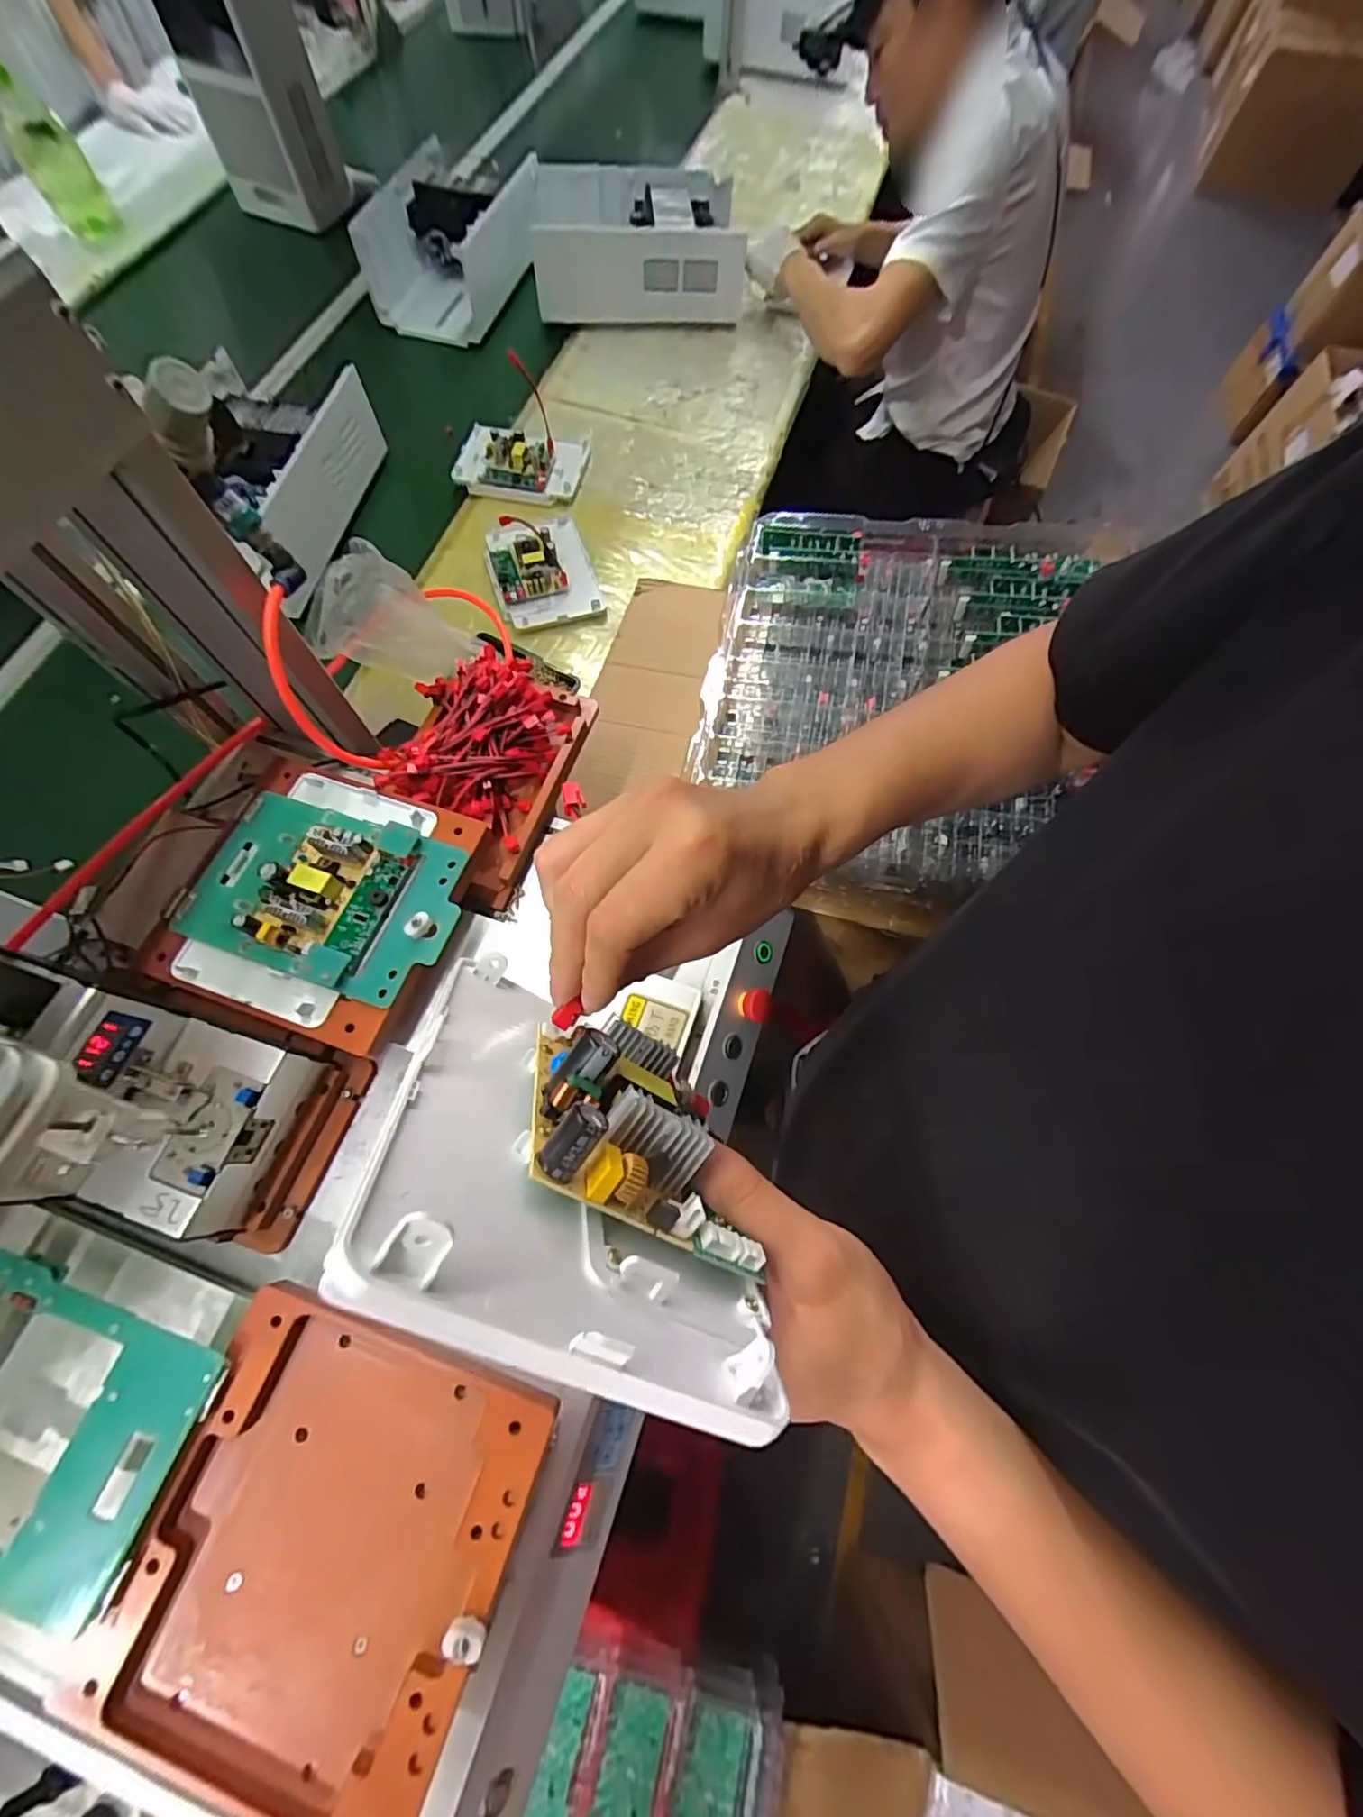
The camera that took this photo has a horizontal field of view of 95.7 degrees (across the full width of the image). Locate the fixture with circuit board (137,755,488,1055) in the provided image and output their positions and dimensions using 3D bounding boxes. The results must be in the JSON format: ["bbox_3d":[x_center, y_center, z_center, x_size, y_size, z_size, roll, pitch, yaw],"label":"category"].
[{"bbox_3d":[-0.291,-0.020,0.475,0.234,0.037,0.197,19,68,8],"label":"fixture with circuit board"}]

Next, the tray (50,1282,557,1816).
[{"bbox_3d":[-0.199,0.359,0.347,0.193,0.026,0.203,18,68,7],"label":"tray"}]

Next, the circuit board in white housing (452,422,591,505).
[{"bbox_3d":[-0.247,-0.682,0.944,0.191,0.047,0.123,6,67,2],"label":"circuit board in white housing"}]

